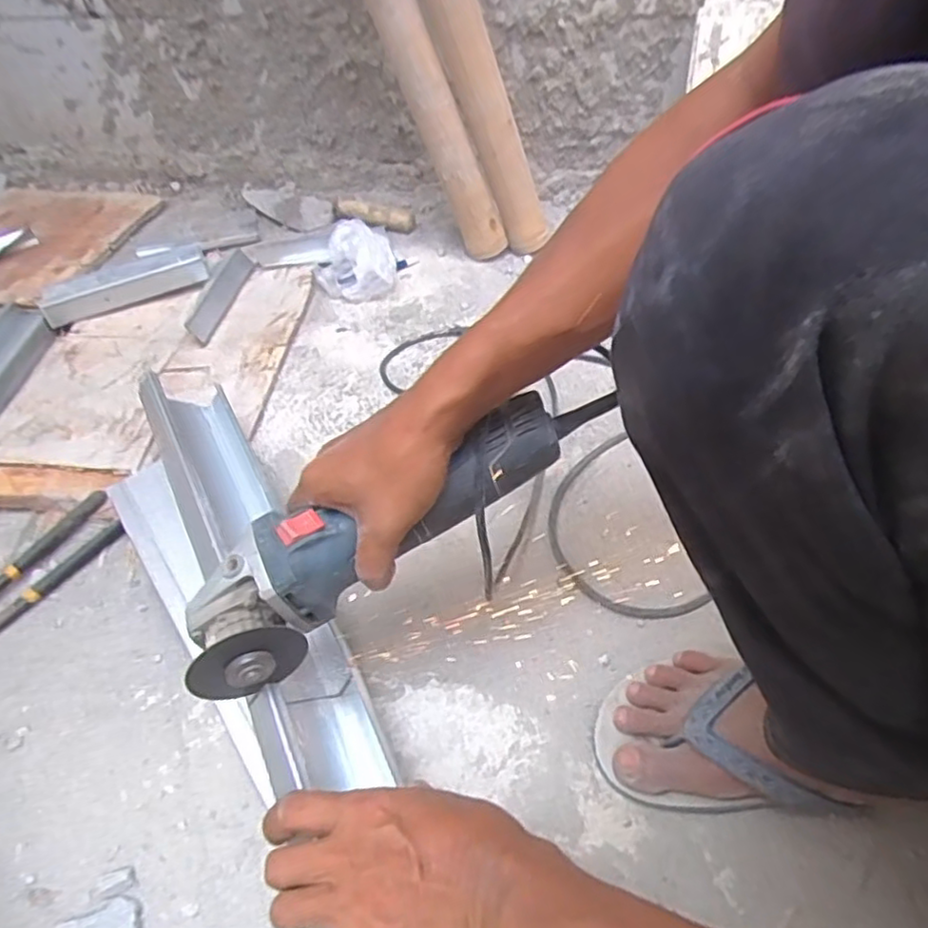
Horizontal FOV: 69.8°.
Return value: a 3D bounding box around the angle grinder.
[{"bbox_3d":[-0.043,0.041,0.438,0.304,0.072,0.074,-31,52,-5],"label":"angle grinder"}]

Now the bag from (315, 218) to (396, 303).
[{"bbox_3d":[-0.152,-0.282,0.915,0.109,0.076,0.100,-14,49,-8],"label":"bag"}]

